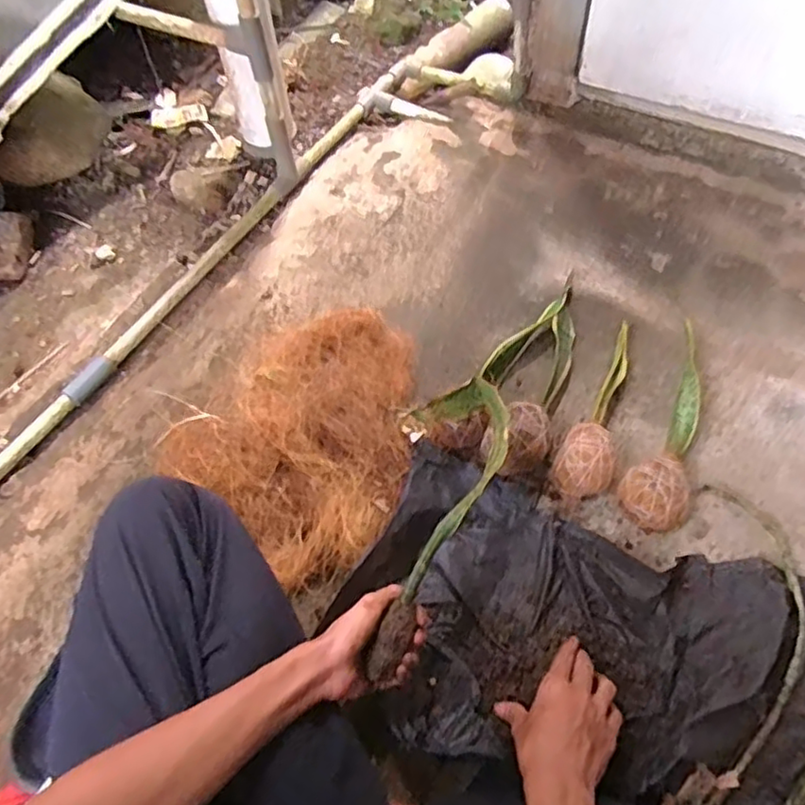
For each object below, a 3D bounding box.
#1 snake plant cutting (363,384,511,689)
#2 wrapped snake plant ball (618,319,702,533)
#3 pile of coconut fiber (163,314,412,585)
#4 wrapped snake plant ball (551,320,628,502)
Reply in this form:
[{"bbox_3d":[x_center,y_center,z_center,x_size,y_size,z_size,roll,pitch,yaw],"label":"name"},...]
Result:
[{"bbox_3d":[0.030,0.105,0.647,0.106,0.055,0.331,14,54,11],"label":"snake plant cutting"},{"bbox_3d":[0.316,0.043,0.750,0.078,0.057,0.243,22,61,16],"label":"wrapped snake plant ball"},{"bbox_3d":[-0.107,0.022,0.770,0.290,0.075,0.332,26,62,18],"label":"pile of coconut fiber"},{"bbox_3d":[0.248,0.001,0.781,0.065,0.056,0.273,21,61,15],"label":"wrapped snake plant ball"}]

